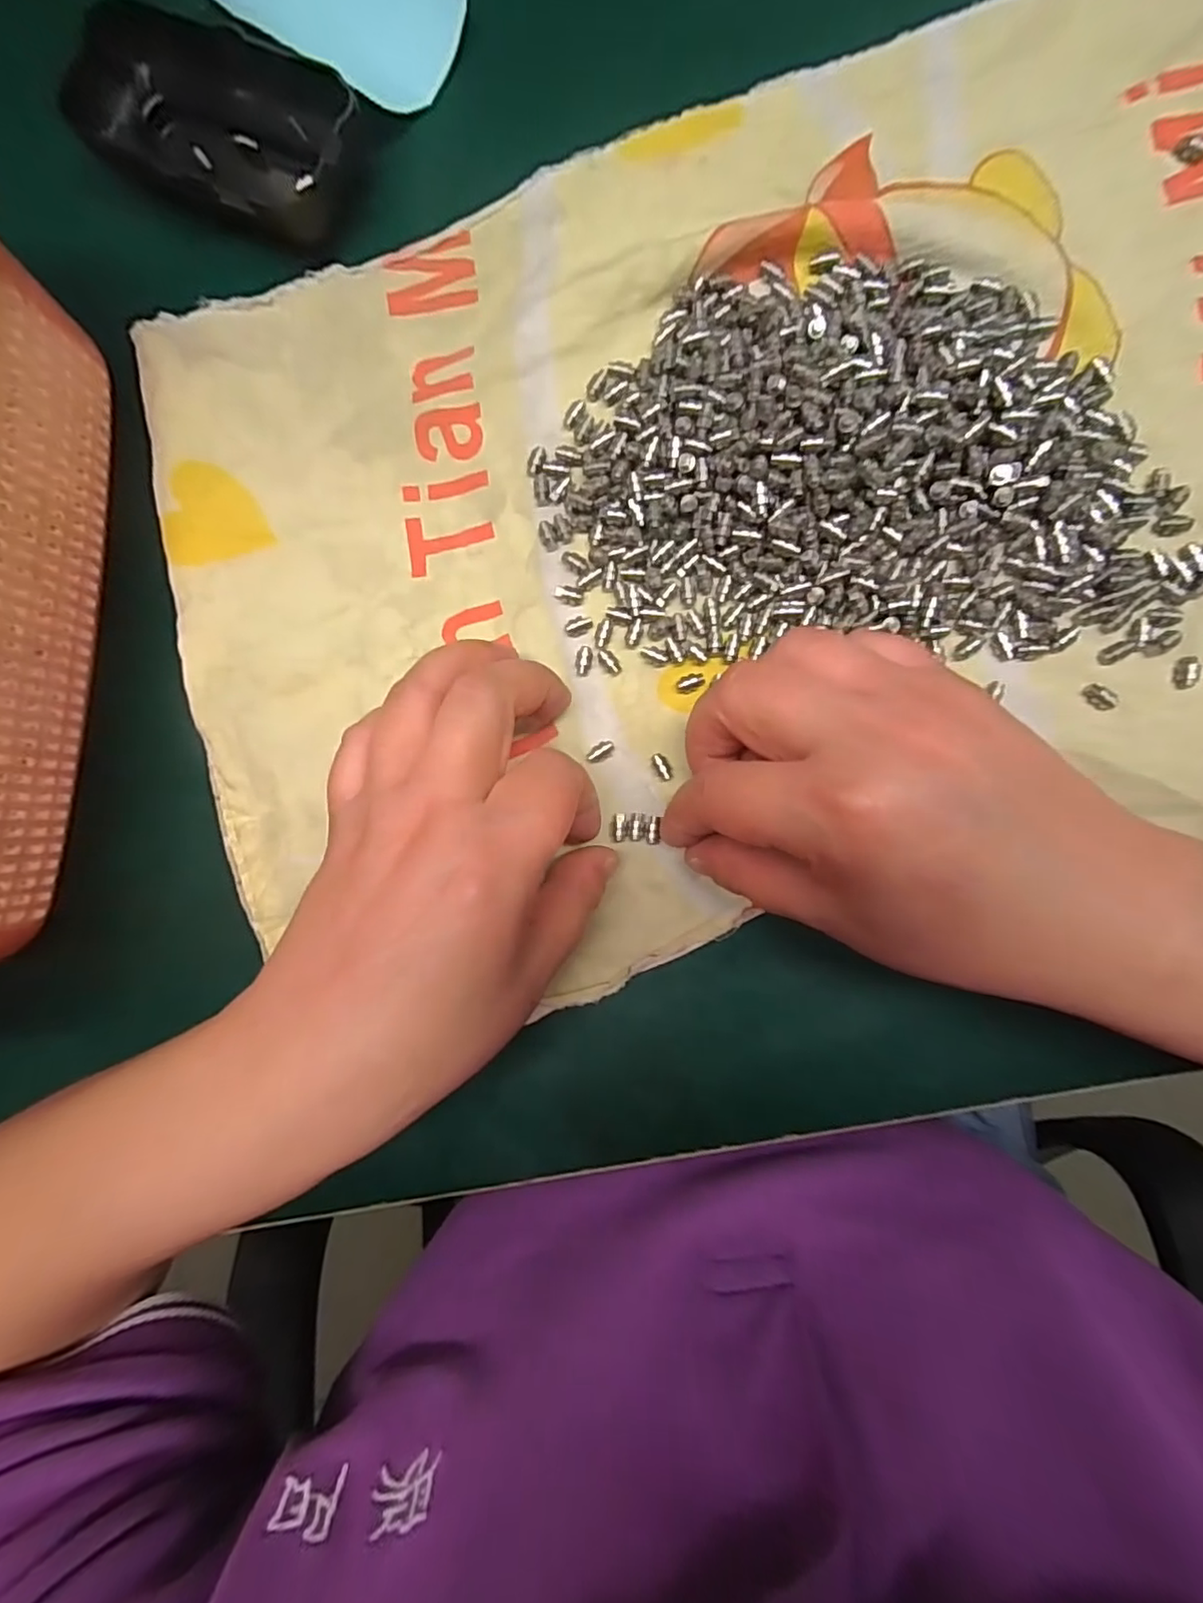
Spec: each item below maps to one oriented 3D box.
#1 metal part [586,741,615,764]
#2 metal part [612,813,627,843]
[{"bbox_3d":[0.000,-0.018,0.224,0.011,0.004,0.006,-31,88,4],"label":"metal part"},{"bbox_3d":[0.006,0.009,0.222,0.005,0.004,0.010,1,90,4],"label":"metal part"}]

